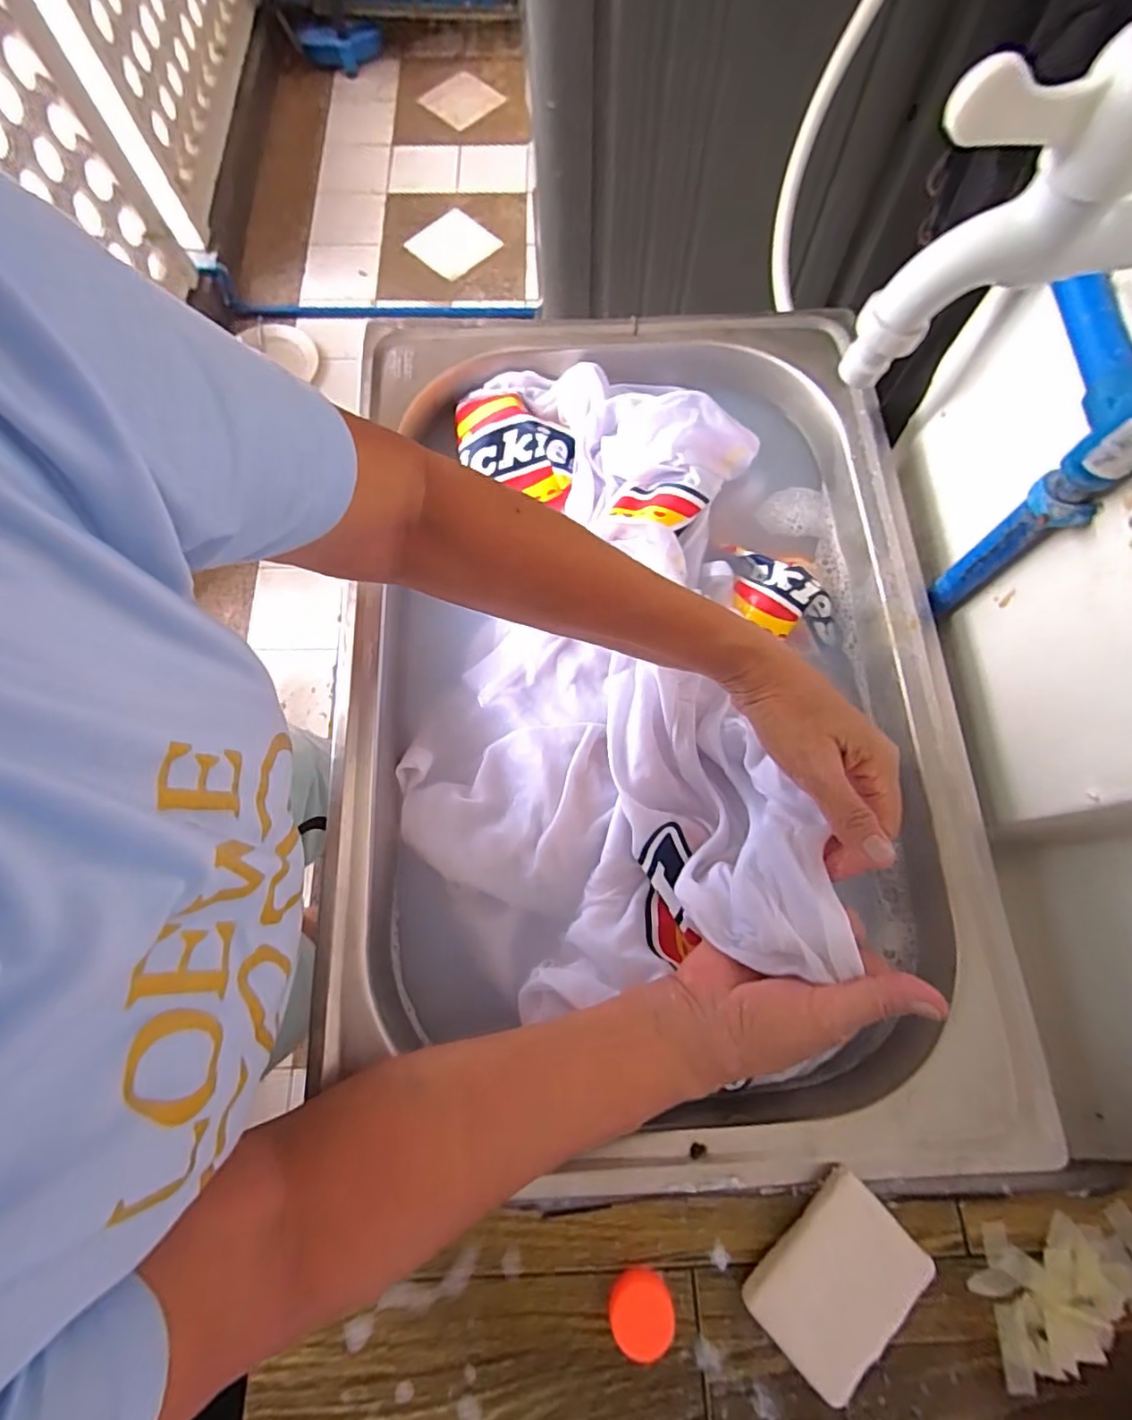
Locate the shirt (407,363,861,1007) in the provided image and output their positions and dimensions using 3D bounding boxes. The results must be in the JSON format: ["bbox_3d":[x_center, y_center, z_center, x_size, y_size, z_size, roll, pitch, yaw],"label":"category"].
[{"bbox_3d":[0.037,-0.046,0.411,0.269,0.091,0.450,5,71,3],"label":"shirt"}]

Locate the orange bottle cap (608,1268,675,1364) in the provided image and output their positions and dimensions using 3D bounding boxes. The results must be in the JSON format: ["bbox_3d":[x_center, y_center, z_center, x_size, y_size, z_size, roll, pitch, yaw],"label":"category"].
[{"bbox_3d":[0.037,0.294,0.292,0.030,0.013,0.030,0,71,1],"label":"orange bottle cap"}]

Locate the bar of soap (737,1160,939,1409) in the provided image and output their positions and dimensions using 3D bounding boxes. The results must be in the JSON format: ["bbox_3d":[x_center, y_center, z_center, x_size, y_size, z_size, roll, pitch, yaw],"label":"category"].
[{"bbox_3d":[0.133,0.278,0.292,0.078,0.019,0.061,-43,75,-12],"label":"bar of soap"}]

